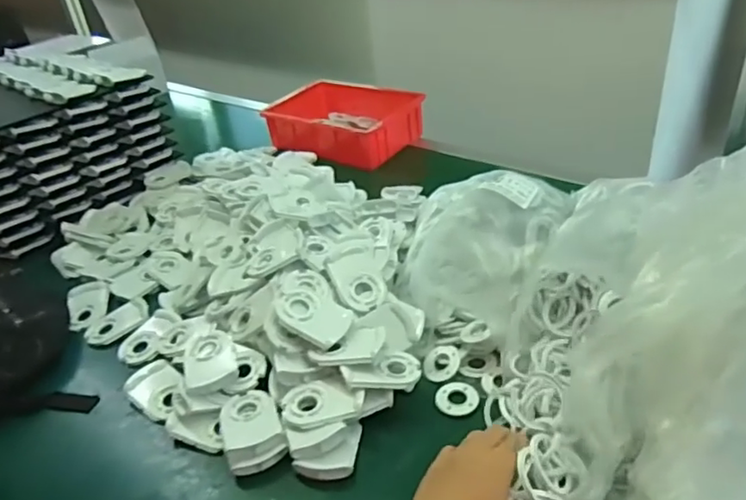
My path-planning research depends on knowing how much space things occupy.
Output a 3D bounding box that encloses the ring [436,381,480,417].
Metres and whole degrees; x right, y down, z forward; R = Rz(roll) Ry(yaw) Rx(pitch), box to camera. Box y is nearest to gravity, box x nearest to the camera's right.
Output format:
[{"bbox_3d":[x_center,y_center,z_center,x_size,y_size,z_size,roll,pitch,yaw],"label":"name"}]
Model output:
[{"bbox_3d":[0.091,0.159,0.635,0.045,0.004,0.047,-5,33,3],"label":"ring"}]

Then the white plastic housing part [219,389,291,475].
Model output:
[{"bbox_3d":[-0.125,0.184,0.609,0.057,0.027,0.085,-17,35,-15],"label":"white plastic housing part"}]

